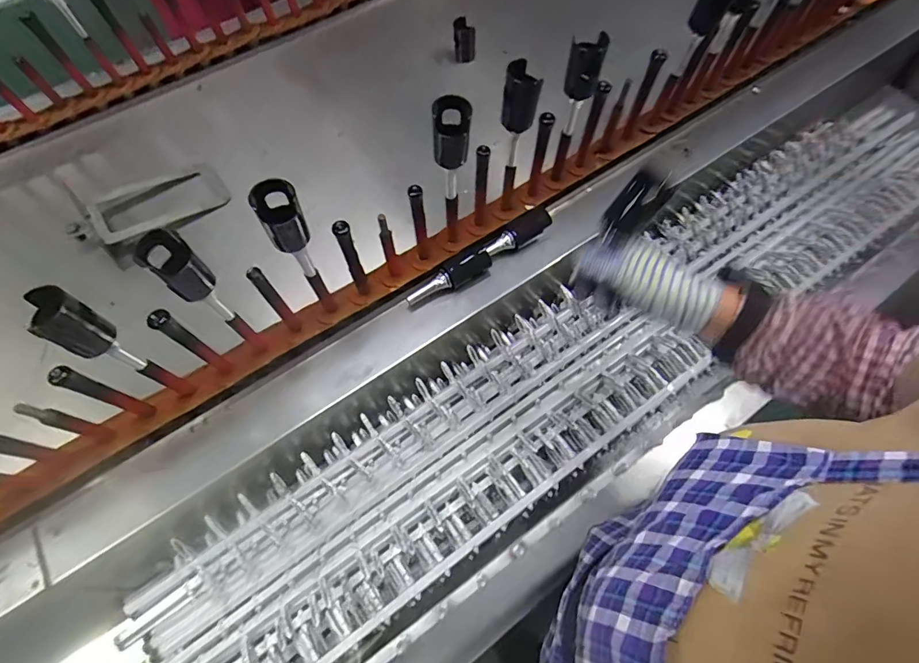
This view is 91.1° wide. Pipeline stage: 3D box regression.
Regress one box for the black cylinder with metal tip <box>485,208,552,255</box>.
[{"bbox_3d":[0.091,-0.150,0.682,0.109,0.029,0.028,-36,69,-14],"label":"black cylinder with metal tip"}]

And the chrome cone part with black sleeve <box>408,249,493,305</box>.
[{"bbox_3d":[-0.015,-0.080,0.665,0.136,0.025,0.030,-33,68,-13],"label":"chrome cone part with black sleeve"}]

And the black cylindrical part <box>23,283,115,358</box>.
[{"bbox_3d":[-0.361,-0.008,0.416,0.041,0.075,0.041,-1,65,1],"label":"black cylindrical part"}]

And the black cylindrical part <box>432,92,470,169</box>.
[{"bbox_3d":[-0.008,-0.222,0.502,0.040,0.073,0.036,8,65,5],"label":"black cylindrical part"}]

